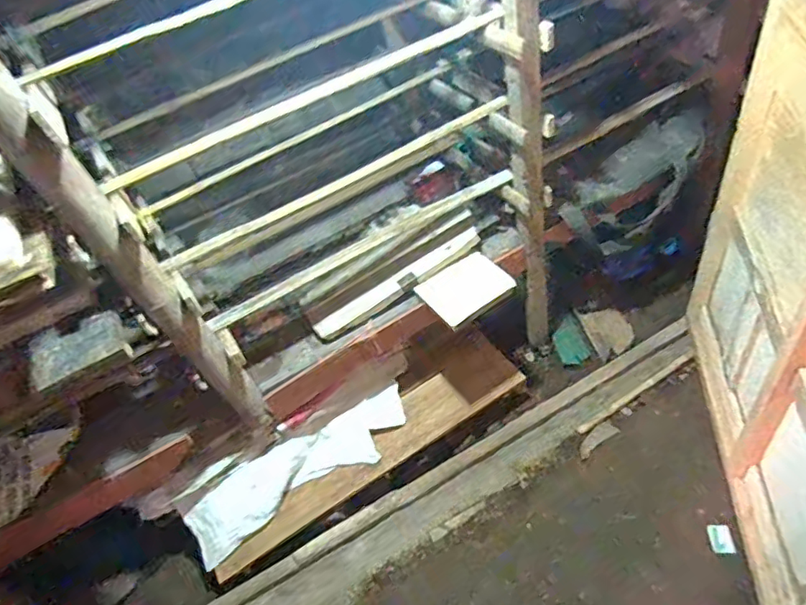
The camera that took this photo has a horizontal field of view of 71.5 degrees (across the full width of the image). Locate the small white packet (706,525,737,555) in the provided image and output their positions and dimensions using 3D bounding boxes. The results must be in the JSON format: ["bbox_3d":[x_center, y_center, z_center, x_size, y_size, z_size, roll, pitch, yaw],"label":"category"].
[{"bbox_3d":[0.759,0.564,1.338,0.050,0.012,0.069,-32,42,32],"label":"small white packet"}]

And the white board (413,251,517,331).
[{"bbox_3d":[0.158,-0.034,1.385,0.209,0.025,0.141,-32,77,-18],"label":"white board"}]

